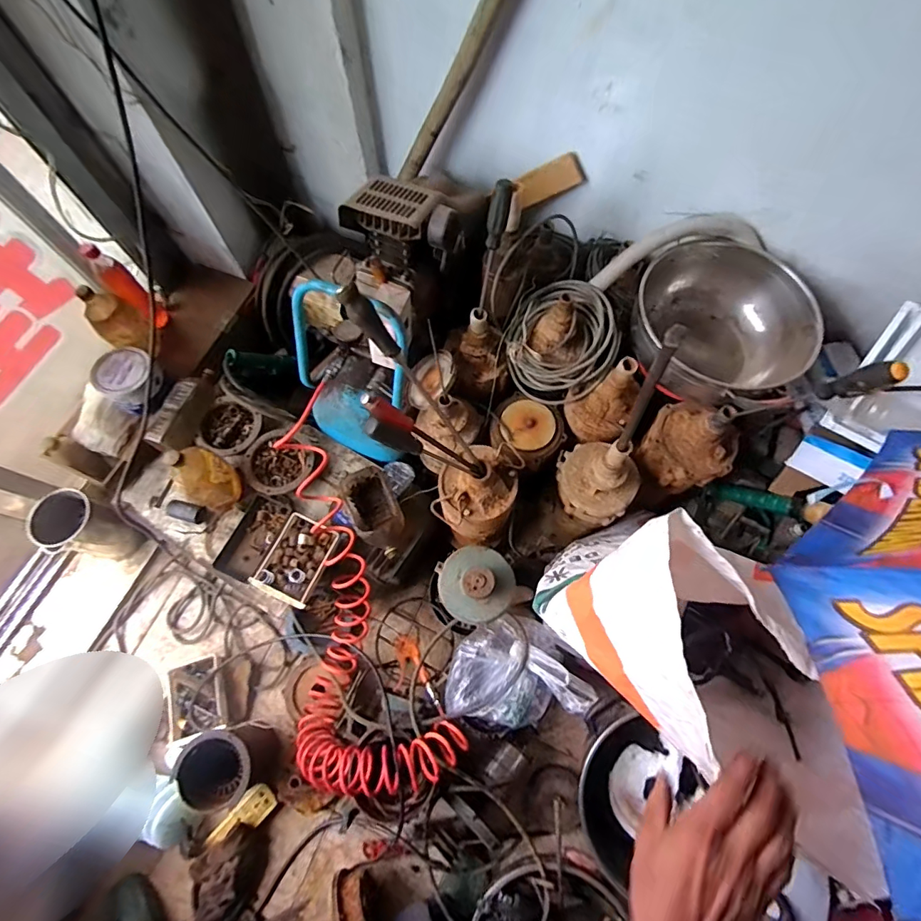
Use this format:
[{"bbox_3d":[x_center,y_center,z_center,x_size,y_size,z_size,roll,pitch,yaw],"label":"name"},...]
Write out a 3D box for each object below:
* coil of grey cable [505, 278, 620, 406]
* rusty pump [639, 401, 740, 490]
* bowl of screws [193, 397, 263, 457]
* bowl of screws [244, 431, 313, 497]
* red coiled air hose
[{"bbox_3d":[0.208,-0.244,0.971,0.235,0.075,0.235,4,104,15],"label":"coil of grey cable"},{"bbox_3d":[0.458,-0.036,0.916,0.166,0.201,0.137,42,76,16],"label":"rusty pump"},{"bbox_3d":[-0.521,-0.075,1.057,0.123,0.034,0.136,24,72,10],"label":"bowl of screws"},{"bbox_3d":[-0.402,0.006,1.052,0.141,0.072,0.148,-1,69,2],"label":"bowl of screws"},{"bbox_3d":[-0.259,0.290,0.955,0.311,0.361,0.762,-20,70,-6],"label":"red coiled air hose"}]

